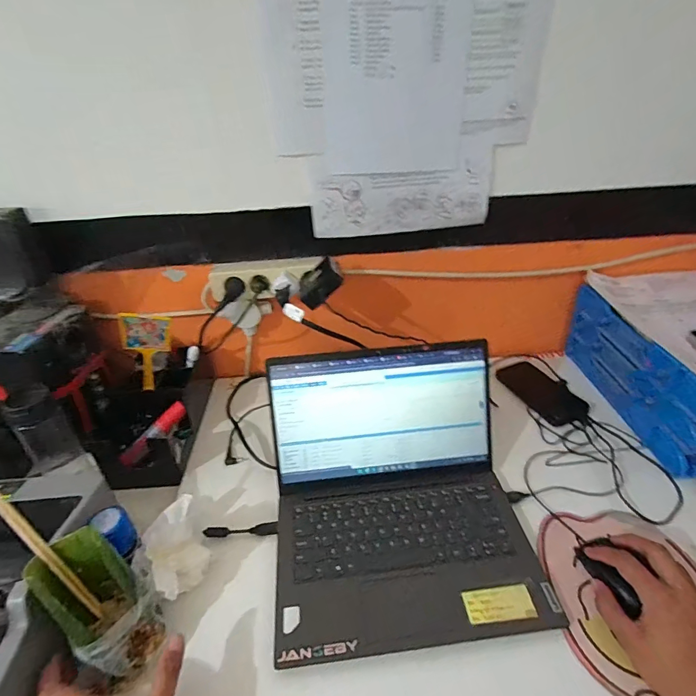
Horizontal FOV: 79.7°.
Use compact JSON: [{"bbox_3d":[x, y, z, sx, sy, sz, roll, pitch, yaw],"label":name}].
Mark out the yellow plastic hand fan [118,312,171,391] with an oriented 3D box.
[{"bbox_3d":[-0.296,0.012,0.618,0.062,0.218,0.012,3,58,-21],"label":"yellow plastic hand fan"}]

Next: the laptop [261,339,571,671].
[{"bbox_3d":[0.062,0.163,0.525,0.313,0.171,0.305,-5,34,-4],"label":"laptop"}]

